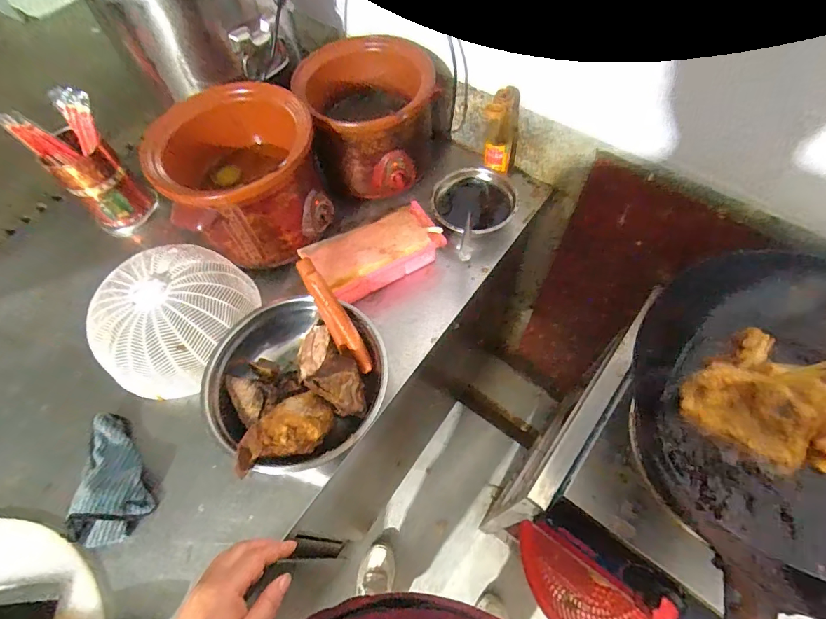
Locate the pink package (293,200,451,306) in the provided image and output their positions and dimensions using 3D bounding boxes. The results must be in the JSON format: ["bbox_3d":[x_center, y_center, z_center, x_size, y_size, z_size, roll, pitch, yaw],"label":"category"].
[{"bbox_3d":[-0.062,-0.091,0.711,0.206,0.067,0.116,-31,65,-12],"label":"pink package"}]

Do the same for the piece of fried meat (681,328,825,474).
[{"bbox_3d":[0.400,0.108,0.478,0.140,0.038,0.150,-35,65,-14],"label":"piece of fried meat"}]

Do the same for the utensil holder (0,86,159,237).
[{"bbox_3d":[-0.553,-0.244,0.762,0.119,0.241,0.108,-33,65,-13],"label":"utensil holder"}]

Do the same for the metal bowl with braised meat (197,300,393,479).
[{"bbox_3d":[-0.160,0.097,0.597,0.241,0.091,0.239,-2,62,3],"label":"metal bowl with braised meat"}]

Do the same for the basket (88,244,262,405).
[{"bbox_3d":[-0.361,0.008,0.652,0.202,0.107,0.227,28,67,17],"label":"basket"}]

